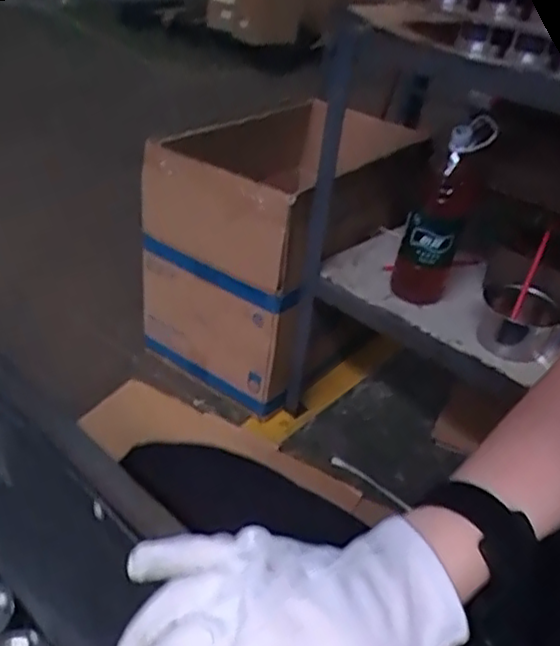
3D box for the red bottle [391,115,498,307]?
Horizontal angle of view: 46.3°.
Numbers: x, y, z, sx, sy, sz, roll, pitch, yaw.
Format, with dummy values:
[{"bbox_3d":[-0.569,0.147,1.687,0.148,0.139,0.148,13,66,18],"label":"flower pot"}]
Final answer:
[{"bbox_3d":[0.280,-0.191,1.153,0.103,0.327,0.117,16,34,12],"label":"red bottle"}]

